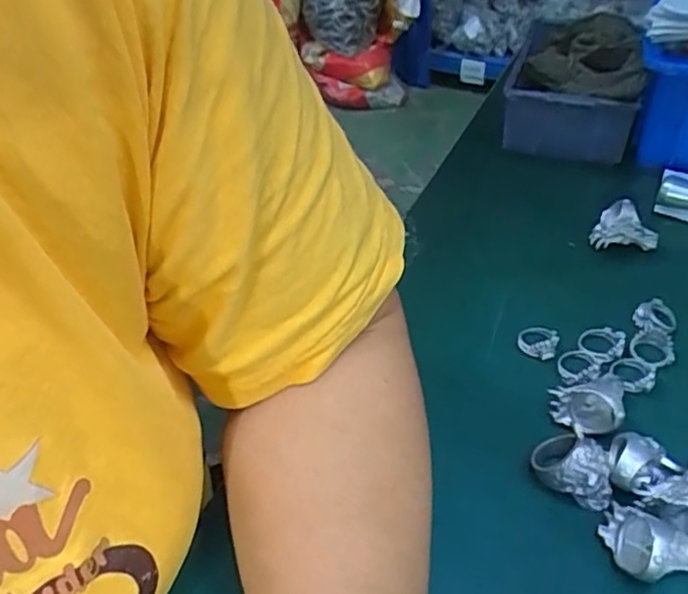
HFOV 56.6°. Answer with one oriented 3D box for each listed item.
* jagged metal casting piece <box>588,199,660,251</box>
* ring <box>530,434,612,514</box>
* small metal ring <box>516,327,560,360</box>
[{"bbox_3d":[0.178,-0.043,0.404,0.038,0.034,0.019,8,45,13],"label":"jagged metal casting piece"},{"bbox_3d":[0.104,0.074,0.288,0.035,0.030,0.025,17,48,21],"label":"ring"},{"bbox_3d":[0.108,0.025,0.356,0.021,0.008,0.016,17,48,21],"label":"small metal ring"}]

